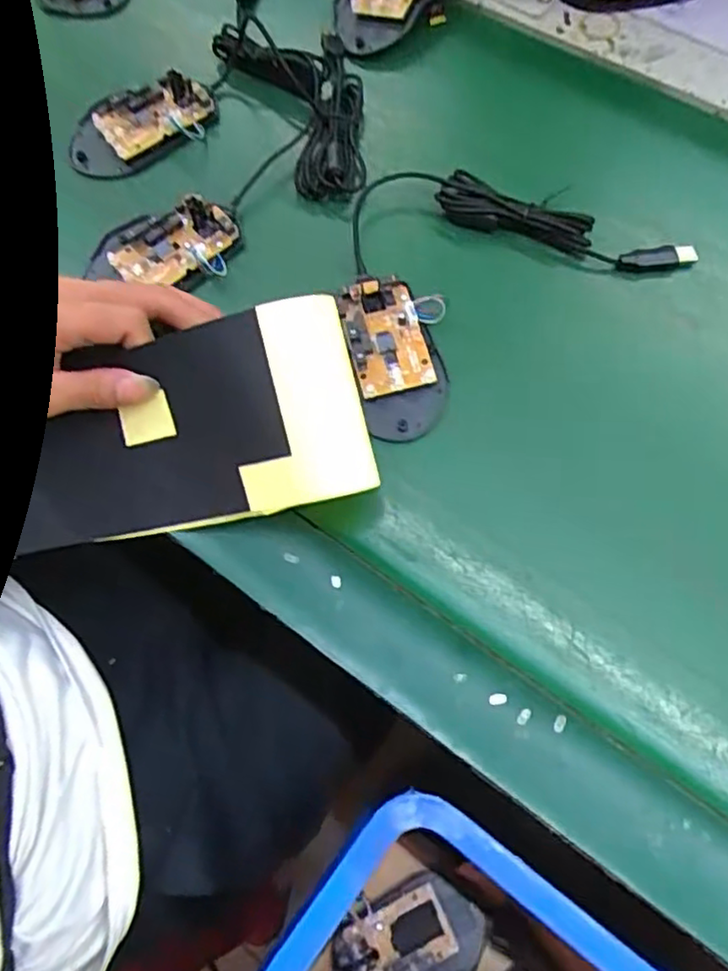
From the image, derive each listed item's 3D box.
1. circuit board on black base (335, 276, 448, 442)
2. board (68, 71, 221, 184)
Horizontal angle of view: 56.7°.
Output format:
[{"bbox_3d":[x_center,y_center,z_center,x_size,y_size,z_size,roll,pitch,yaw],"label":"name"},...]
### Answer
[{"bbox_3d":[0.019,-0.078,0.413,0.053,0.028,0.105,-13,73,-3],"label":"circuit board on black base"},{"bbox_3d":[-0.163,-0.264,0.501,0.109,0.022,0.068,-20,73,-5],"label":"board"}]

